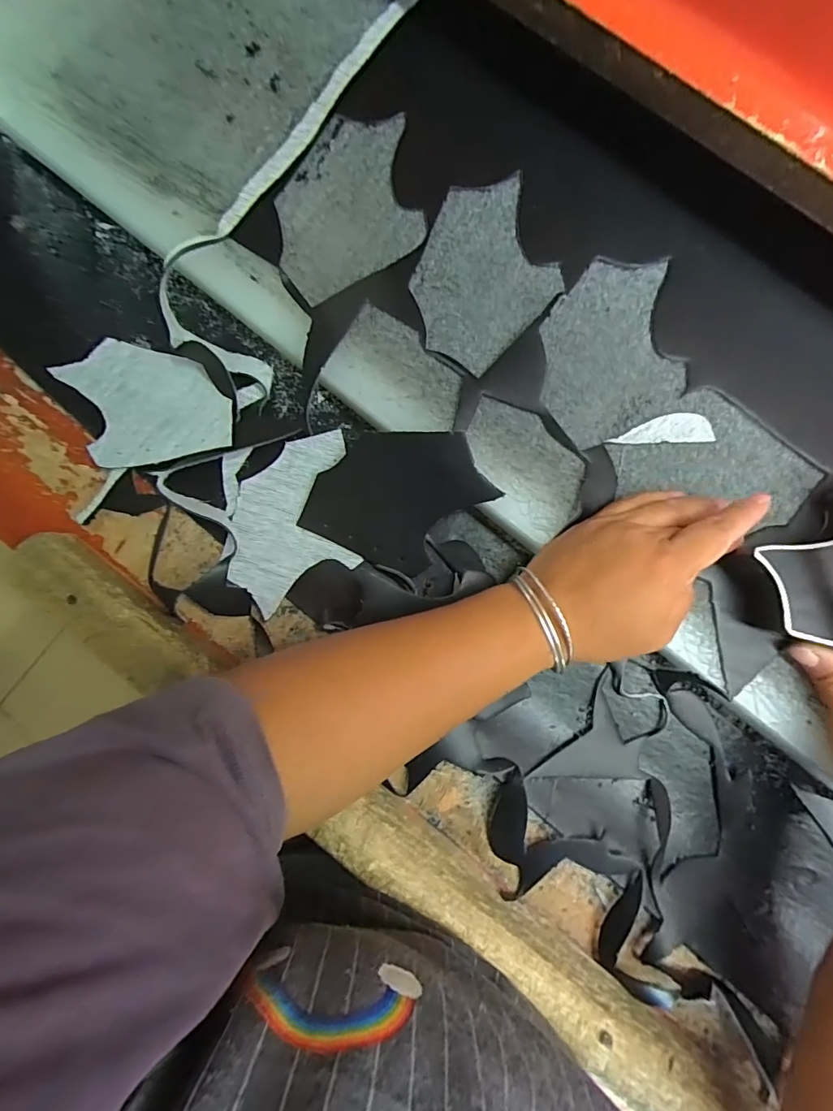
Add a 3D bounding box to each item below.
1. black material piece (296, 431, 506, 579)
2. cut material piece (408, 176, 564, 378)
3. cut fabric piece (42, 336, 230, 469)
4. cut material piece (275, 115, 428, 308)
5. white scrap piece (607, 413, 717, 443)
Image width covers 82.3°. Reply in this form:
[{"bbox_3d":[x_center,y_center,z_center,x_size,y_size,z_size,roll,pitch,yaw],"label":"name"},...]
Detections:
[{"bbox_3d":[-0.015,-0.042,0.341,0.099,0.016,0.115,43,91,4],"label":"black material piece"},{"bbox_3d":[0.047,-0.193,0.329,0.095,0.005,0.121,31,90,4],"label":"cut material piece"},{"bbox_3d":[-0.200,-0.116,0.357,0.097,0.016,0.116,-29,78,-17],"label":"cut fabric piece"},{"bbox_3d":[-0.050,-0.247,0.336,0.116,0.006,0.100,-31,86,2],"label":"cut material piece"},{"bbox_3d":[0.164,-0.085,0.318,0.065,0.004,0.019,0,88,4],"label":"white scrap piece"}]

